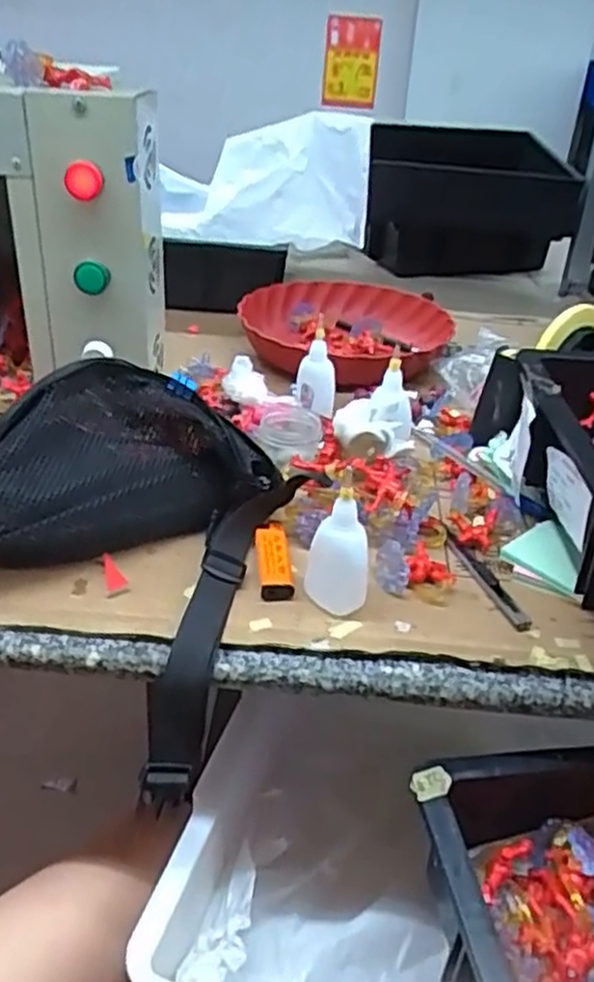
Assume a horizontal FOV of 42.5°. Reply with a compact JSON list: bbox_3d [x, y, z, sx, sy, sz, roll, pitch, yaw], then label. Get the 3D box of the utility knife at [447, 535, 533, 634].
[{"bbox_3d":[0.135,0.065,0.546,0.012,0.009,0.106,-7,34,-15],"label":"utility knife"}]

